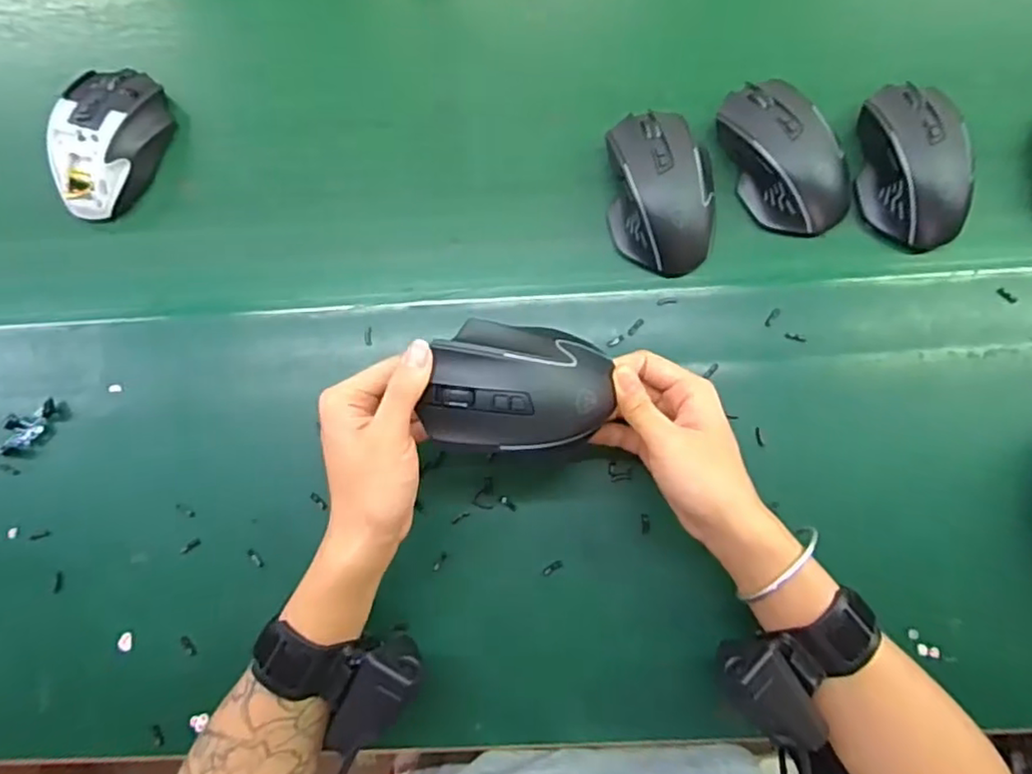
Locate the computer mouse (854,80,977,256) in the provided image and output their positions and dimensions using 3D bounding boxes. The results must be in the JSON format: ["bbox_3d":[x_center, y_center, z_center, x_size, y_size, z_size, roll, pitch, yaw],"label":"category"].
[{"bbox_3d":[0.282,-0.159,0.452,0.066,0.033,0.115,1,81,3],"label":"computer mouse"}]

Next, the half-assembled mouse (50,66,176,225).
[{"bbox_3d":[-0.307,-0.184,0.496,0.068,0.051,0.118,13,82,5],"label":"half-assembled mouse"}]

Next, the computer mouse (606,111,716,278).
[{"bbox_3d":[0.103,-0.140,0.459,0.070,0.033,0.114,-3,81,2],"label":"computer mouse"}]

